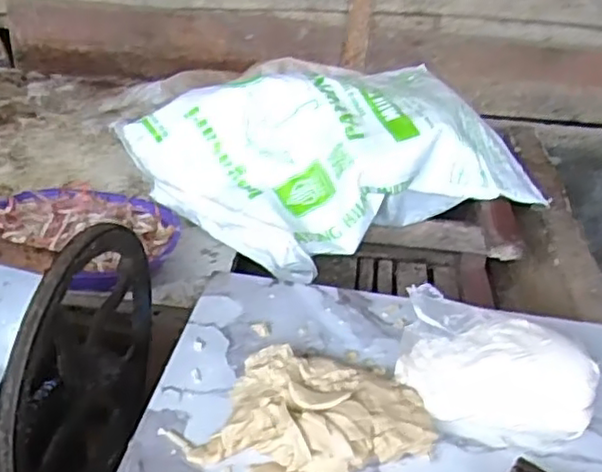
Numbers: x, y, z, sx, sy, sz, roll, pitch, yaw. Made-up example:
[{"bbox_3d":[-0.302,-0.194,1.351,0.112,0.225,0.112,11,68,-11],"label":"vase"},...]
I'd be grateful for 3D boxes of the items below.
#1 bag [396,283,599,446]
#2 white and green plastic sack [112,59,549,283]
[{"bbox_3d":[0.161,0.115,0.557,0.156,0.083,0.071,13,36,9],"label":"bag"},{"bbox_3d":[0.074,-0.146,1.190,0.681,0.212,0.396,-13,40,-26],"label":"white and green plastic sack"}]

